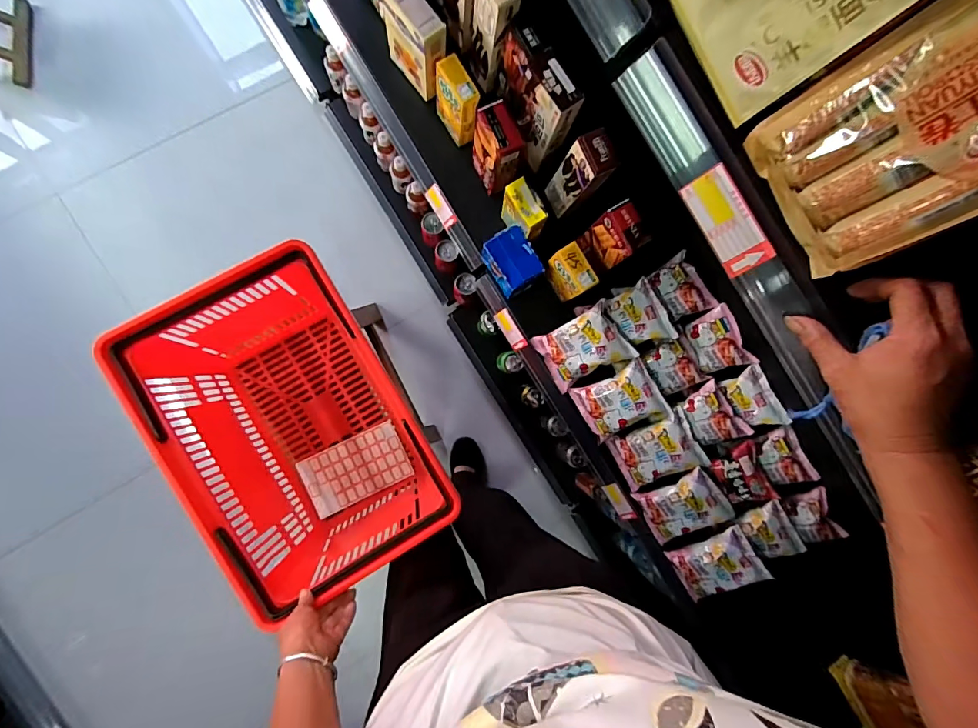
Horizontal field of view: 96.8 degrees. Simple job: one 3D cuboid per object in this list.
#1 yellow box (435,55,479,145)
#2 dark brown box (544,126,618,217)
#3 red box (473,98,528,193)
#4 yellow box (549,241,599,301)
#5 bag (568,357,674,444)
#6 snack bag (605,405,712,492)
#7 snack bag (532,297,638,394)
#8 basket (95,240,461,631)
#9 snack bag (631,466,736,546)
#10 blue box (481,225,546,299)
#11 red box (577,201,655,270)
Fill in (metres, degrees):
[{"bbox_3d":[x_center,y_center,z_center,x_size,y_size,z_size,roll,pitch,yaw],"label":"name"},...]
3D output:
[{"bbox_3d":[-0.064,-0.523,0.878,0.045,0.147,0.115,-30,92,-7],"label":"yellow box"},{"bbox_3d":[0.174,-0.366,0.852,0.050,0.214,0.075,-32,92,-7],"label":"dark brown box"},{"bbox_3d":[0.016,-0.423,0.863,0.069,0.183,0.101,-20,91,-8],"label":"red box"},{"bbox_3d":[0.159,-0.179,0.871,0.047,0.121,0.099,-30,92,-7],"label":"yellow box"},{"bbox_3d":[0.278,0.082,0.922,0.168,0.045,0.136,-27,90,20],"label":"bag"},{"bbox_3d":[0.357,0.187,0.933,0.167,0.045,0.126,-28,89,21],"label":"snack bag"},{"bbox_3d":[0.198,-0.034,0.920,0.174,0.048,0.133,-30,90,24],"label":"snack bag"},{"bbox_3d":[-0.299,0.101,0.730,0.308,0.250,0.461,-31,92,-7],"label":"basket"},{"bbox_3d":[0.415,0.309,0.934,0.172,0.043,0.134,-31,87,21],"label":"snack bag"},{"bbox_3d":[0.047,-0.209,0.899,0.084,0.084,0.119,-31,92,-7],"label":"blue box"},{"bbox_3d":[0.247,-0.251,0.883,0.062,0.171,0.098,-32,92,-7],"label":"red box"}]

